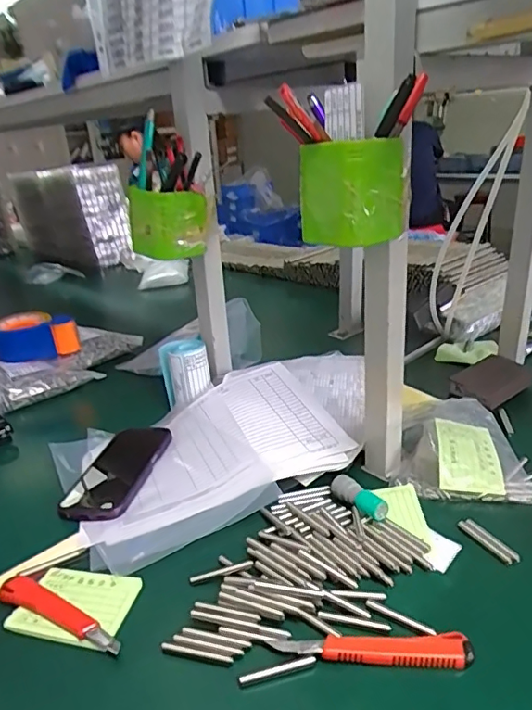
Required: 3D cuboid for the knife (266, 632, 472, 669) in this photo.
[{"bbox_3d":[0.079,0.223,0.400,0.148,0.007,0.023,-2,24,4],"label":"knife"}]

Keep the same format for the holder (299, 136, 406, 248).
[{"bbox_3d":[0.073,-0.137,0.446,0.068,0.078,0.069,-22,30,-35],"label":"holder"}]

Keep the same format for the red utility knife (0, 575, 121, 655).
[{"bbox_3d":[-0.173,0.217,0.449,0.132,0.011,0.027,10,27,27],"label":"red utility knife"}]

